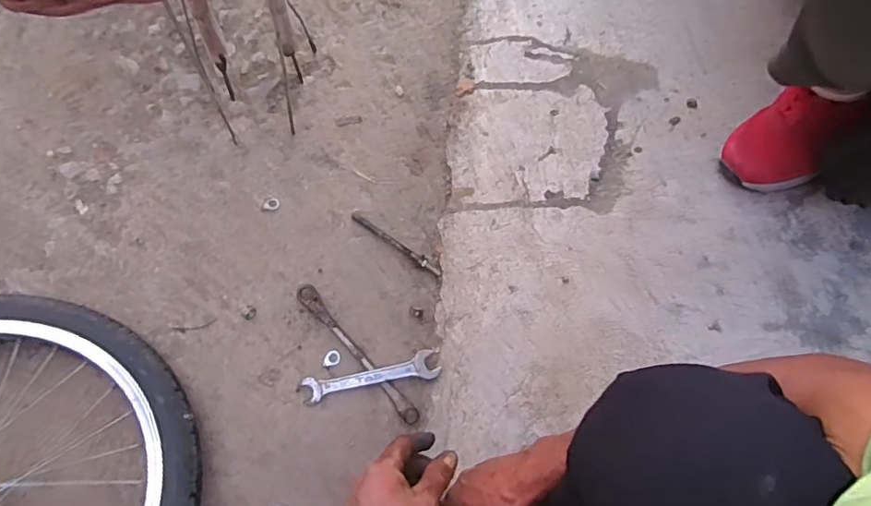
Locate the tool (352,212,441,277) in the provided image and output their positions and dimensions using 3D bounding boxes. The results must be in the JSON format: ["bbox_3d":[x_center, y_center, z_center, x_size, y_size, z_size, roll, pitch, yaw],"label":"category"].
[{"bbox_3d":[-0.054,-0.012,0.774,0.146,0.009,0.013,34,75,6],"label":"tool"}]

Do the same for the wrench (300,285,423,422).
[{"bbox_3d":[-0.101,0.127,0.728,0.026,0.016,0.227,-40,80,-13],"label":"wrench"}]

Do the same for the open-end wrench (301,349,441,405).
[{"bbox_3d":[-0.081,0.159,0.723,0.170,0.014,0.035,-13,75,-7],"label":"open-end wrench"}]

